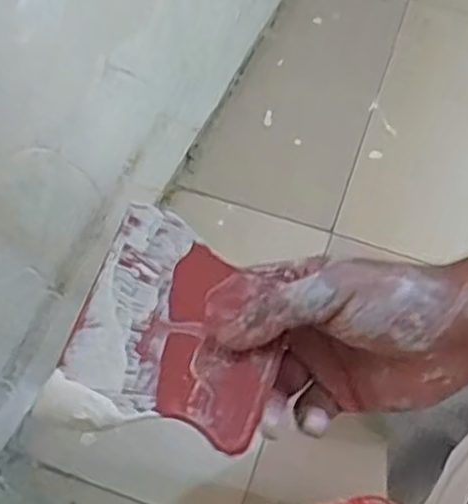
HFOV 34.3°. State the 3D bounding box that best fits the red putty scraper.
[{"bbox_3d":[-0.029,0.039,0.383,0.105,0.007,0.118,15,67,14],"label":"red putty scraper"}]

